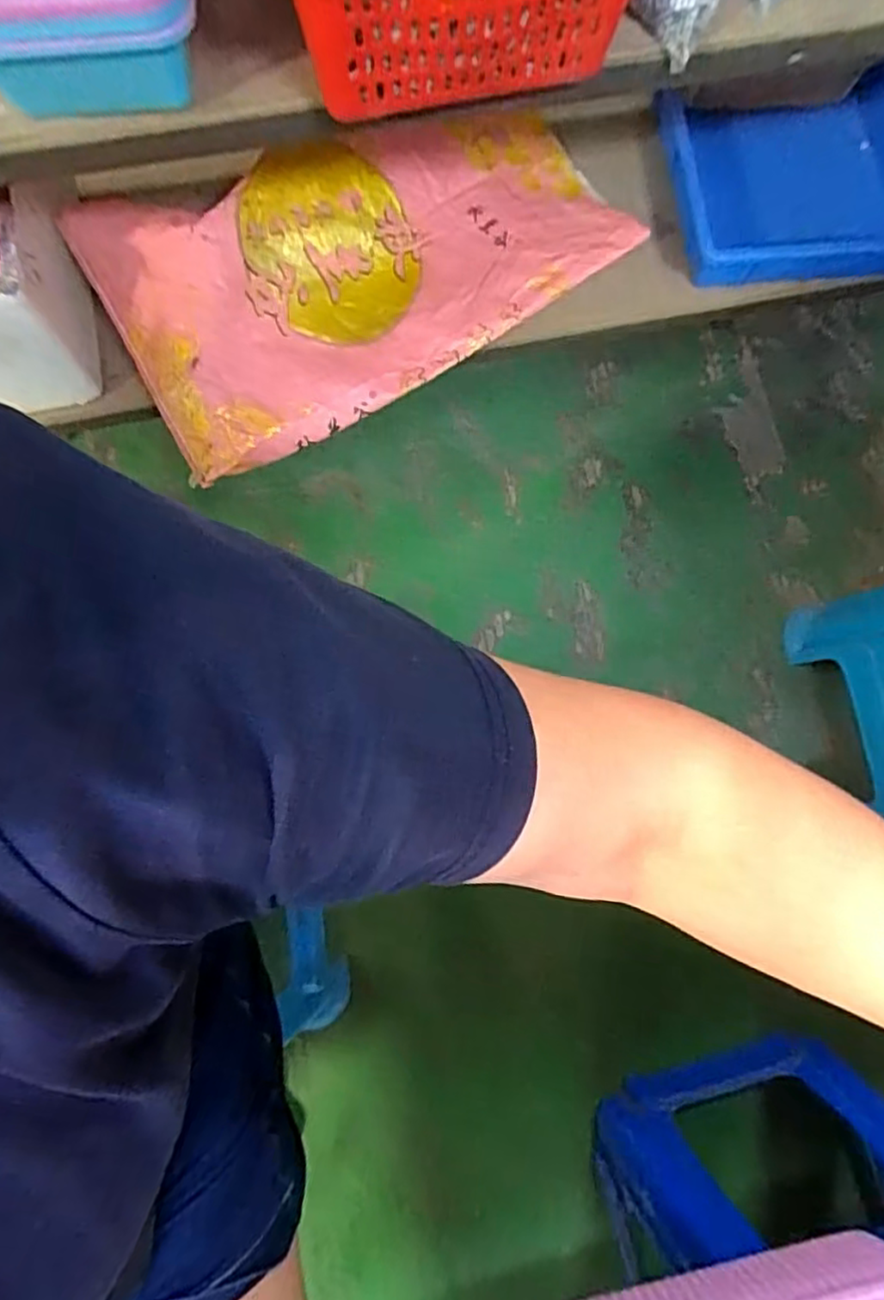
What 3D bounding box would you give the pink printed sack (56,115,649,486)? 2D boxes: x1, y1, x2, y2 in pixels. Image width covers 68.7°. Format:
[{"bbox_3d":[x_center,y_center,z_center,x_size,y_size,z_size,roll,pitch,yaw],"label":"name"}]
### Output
[{"bbox_3d":[-0.072,-0.527,0.872,0.722,0.158,0.325,-26,81,-5],"label":"pink printed sack"}]

